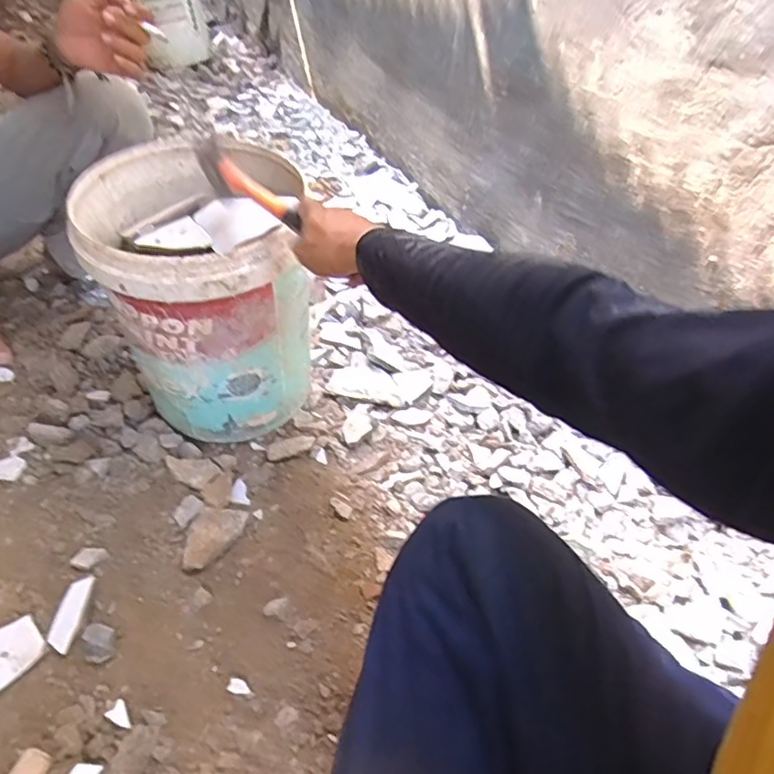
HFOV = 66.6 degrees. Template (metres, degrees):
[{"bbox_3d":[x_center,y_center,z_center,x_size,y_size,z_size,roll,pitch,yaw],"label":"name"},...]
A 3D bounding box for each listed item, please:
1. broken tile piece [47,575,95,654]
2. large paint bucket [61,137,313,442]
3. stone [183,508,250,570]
[{"bbox_3d":[-0.388,0.277,0.723,0.037,0.006,0.086,6,58,12],"label":"broken tile piece"},{"bbox_3d":[-0.271,-0.119,0.890,0.291,0.366,0.299,2,44,-2],"label":"large paint bucket"},{"bbox_3d":[-0.244,0.204,0.816,0.064,0.017,0.104,29,47,21],"label":"stone"}]

